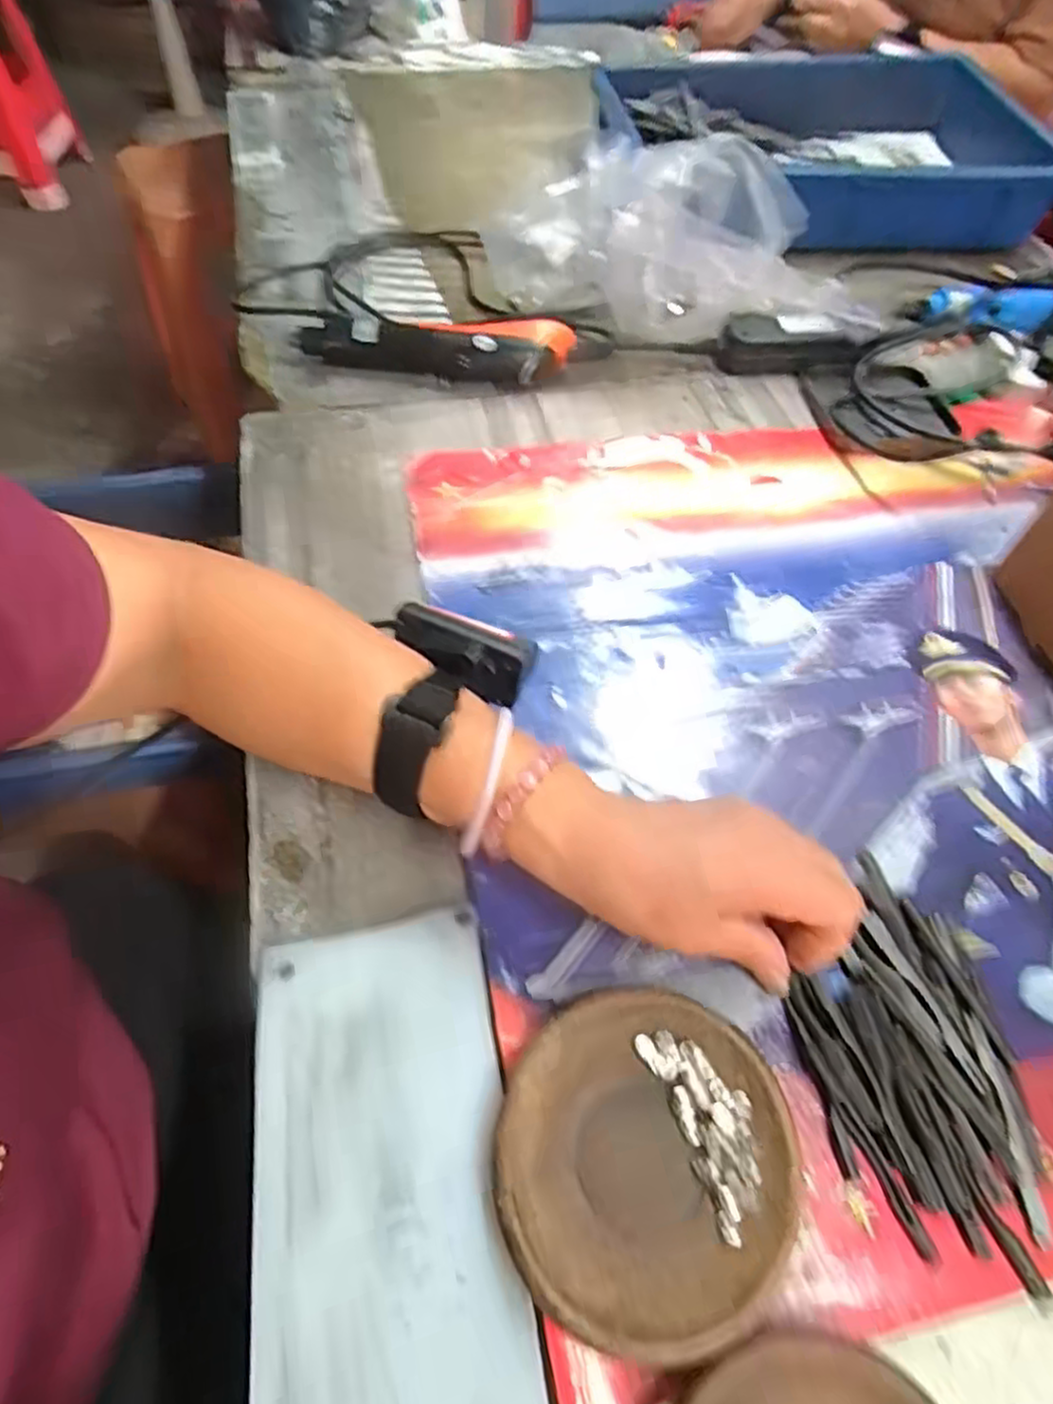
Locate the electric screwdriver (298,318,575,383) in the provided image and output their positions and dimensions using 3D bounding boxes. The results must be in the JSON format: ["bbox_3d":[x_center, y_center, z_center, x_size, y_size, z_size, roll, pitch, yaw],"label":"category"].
[{"bbox_3d":[-0.069,-0.272,0.551,0.204,0.041,0.035,3,57,-3],"label":"electric screwdriver"}]

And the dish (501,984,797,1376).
[{"bbox_3d":[0.046,0.170,0.269,0.106,0.013,0.113,2,57,-3],"label":"dish"}]

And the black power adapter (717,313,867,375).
[{"bbox_3d":[0.212,-0.284,0.574,0.111,0.046,0.030,-2,57,-6],"label":"black power adapter"}]

